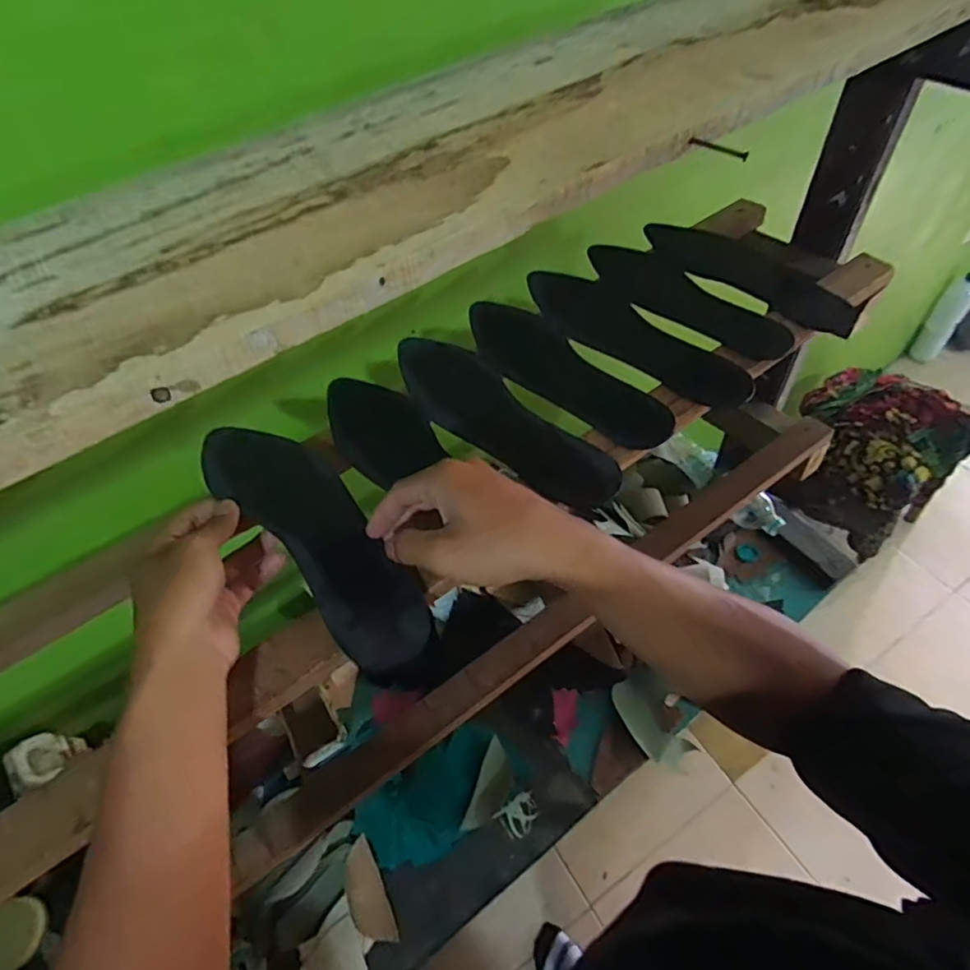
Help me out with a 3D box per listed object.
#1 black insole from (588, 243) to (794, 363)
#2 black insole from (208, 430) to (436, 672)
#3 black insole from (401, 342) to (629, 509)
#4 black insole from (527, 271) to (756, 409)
[{"bbox_3d":[0.193,-0.190,0.574,0.084,0.010,0.238,-33,57,-18],"label":"black insole"},{"bbox_3d":[-0.124,0.024,0.399,0.067,0.021,0.239,-37,63,-20],"label":"black insole"},{"bbox_3d":[0.005,-0.060,0.485,0.075,0.005,0.248,-35,57,-19],"label":"black insole"},{"bbox_3d":[0.133,-0.141,0.538,0.077,0.014,0.245,-34,57,-19],"label":"black insole"}]

